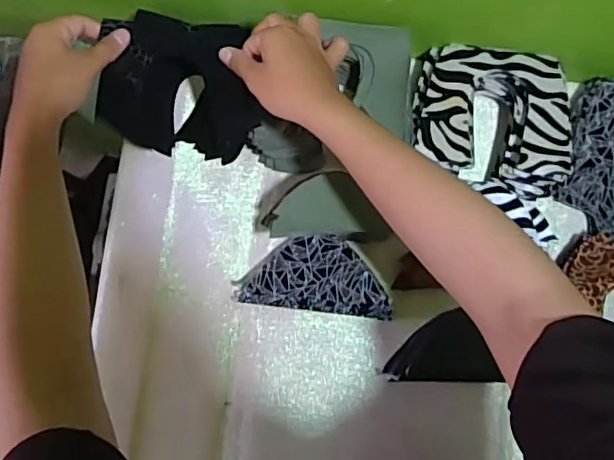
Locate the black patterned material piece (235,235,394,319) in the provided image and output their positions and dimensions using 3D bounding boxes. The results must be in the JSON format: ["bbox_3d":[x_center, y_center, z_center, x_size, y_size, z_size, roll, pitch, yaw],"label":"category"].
[{"bbox_3d":[0.011,0.044,0.567,0.148,0.014,0.075,7,84,-2],"label":"black patterned material piece"}]

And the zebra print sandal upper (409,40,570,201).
[{"bbox_3d":[0.192,-0.113,0.574,0.164,0.043,0.138,8,84,-1],"label":"zebra print sandal upper"}]

